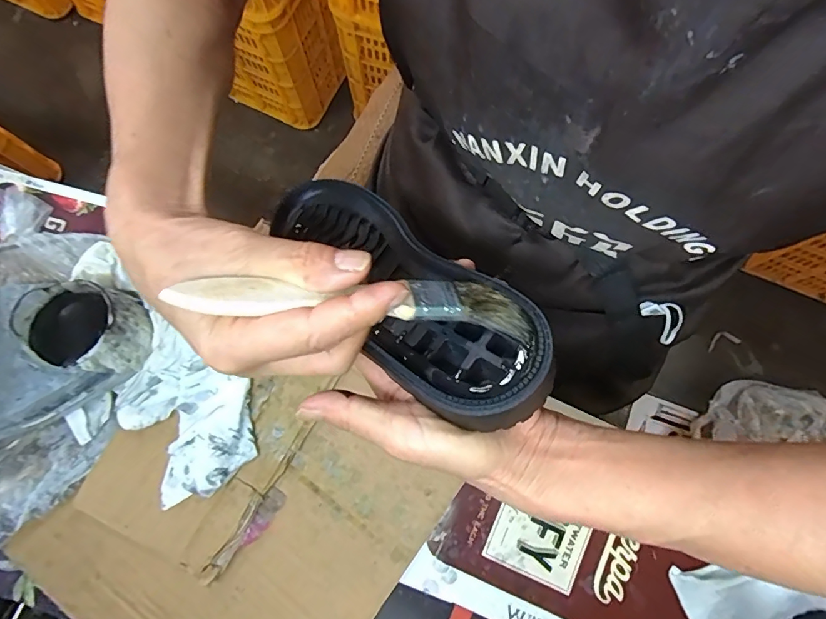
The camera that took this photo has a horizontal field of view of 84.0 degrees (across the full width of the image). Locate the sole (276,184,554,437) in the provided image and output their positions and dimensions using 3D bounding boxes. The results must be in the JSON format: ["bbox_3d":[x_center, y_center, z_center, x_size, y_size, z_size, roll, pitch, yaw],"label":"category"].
[{"bbox_3d":[-0.011,-0.016,0.259,0.067,0.030,0.213,-39,51,-7],"label":"sole"}]

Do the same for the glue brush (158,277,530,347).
[{"bbox_3d":[-0.021,-0.007,0.204,0.149,0.008,0.032,8,51,-12],"label":"glue brush"}]

